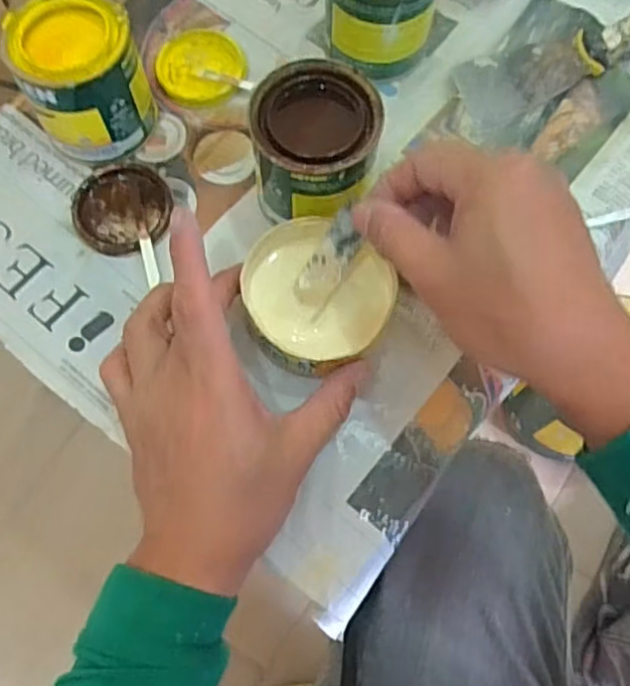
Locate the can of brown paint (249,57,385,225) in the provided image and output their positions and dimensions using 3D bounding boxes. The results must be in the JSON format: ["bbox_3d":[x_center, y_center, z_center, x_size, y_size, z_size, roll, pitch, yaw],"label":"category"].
[{"bbox_3d":[0.000,-0.107,0.378,0.069,0.067,0.079,16,72,5],"label":"can of brown paint"}]

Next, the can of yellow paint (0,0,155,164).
[{"bbox_3d":[-0.140,-0.161,0.401,0.071,0.074,0.068,-23,73,-8],"label":"can of yellow paint"}]

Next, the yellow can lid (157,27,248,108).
[{"bbox_3d":[-0.078,-0.191,0.451,0.059,0.007,0.061,0,71,-1],"label":"yellow can lid"}]

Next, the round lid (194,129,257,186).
[{"bbox_3d":[-0.059,-0.122,0.428,0.039,0.004,0.041,4,71,1],"label":"round lid"}]

